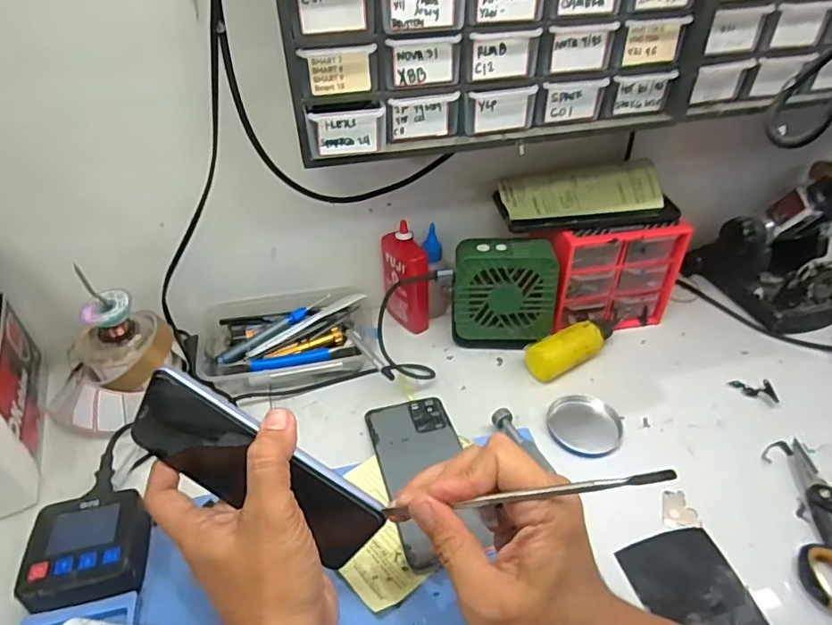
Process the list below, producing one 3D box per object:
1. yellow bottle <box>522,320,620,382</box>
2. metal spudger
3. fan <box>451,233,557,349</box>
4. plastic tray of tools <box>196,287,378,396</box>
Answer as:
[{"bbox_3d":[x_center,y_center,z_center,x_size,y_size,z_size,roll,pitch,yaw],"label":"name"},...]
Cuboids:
[{"bbox_3d":[0.166,0.032,0.555,0.121,0.038,0.032,-22,45,-25],"label":"yellow bottle"},{"bbox_3d":[0.050,0.097,0.289,0.162,0.006,0.004,-19,31,29],"label":"metal spudger"},{"bbox_3d":[0.087,-0.017,0.554,0.099,0.113,0.044,2,40,2],"label":"fan"},{"bbox_3d":[-0.129,0.027,0.559,0.176,0.040,0.106,-7,40,-8],"label":"plastic tray of tools"}]

